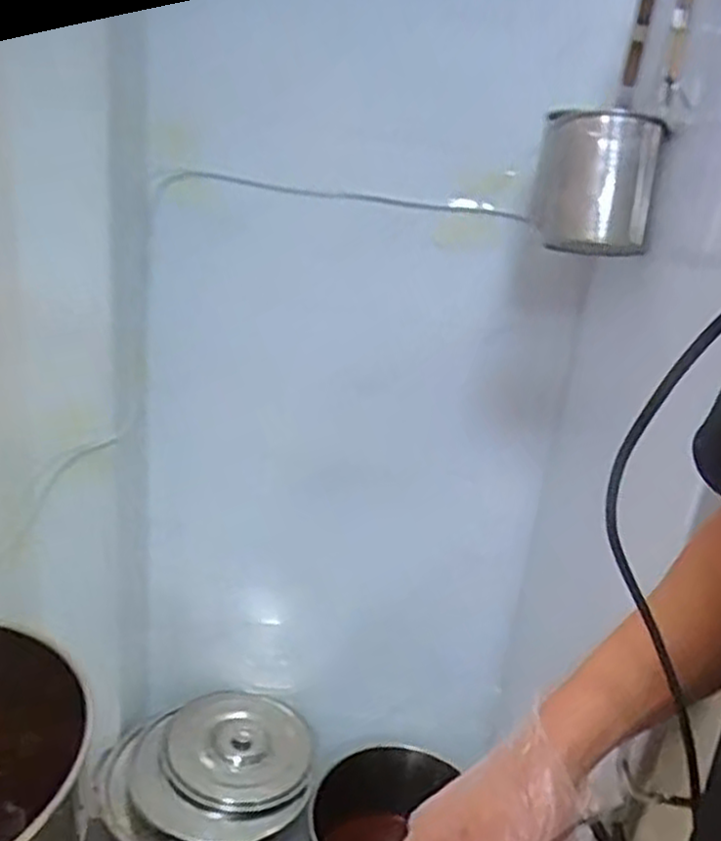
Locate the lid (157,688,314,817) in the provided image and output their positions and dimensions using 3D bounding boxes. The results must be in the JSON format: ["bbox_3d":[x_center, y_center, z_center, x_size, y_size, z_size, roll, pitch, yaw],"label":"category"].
[{"bbox_3d":[-0.241,0.642,1.442,0.288,0.044,0.278,2,22,-11],"label":"lid"}]

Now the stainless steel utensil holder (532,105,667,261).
[{"bbox_3d":[0.294,-0.305,0.934,0.129,0.159,0.153,6,23,5],"label":"stainless steel utensil holder"}]

